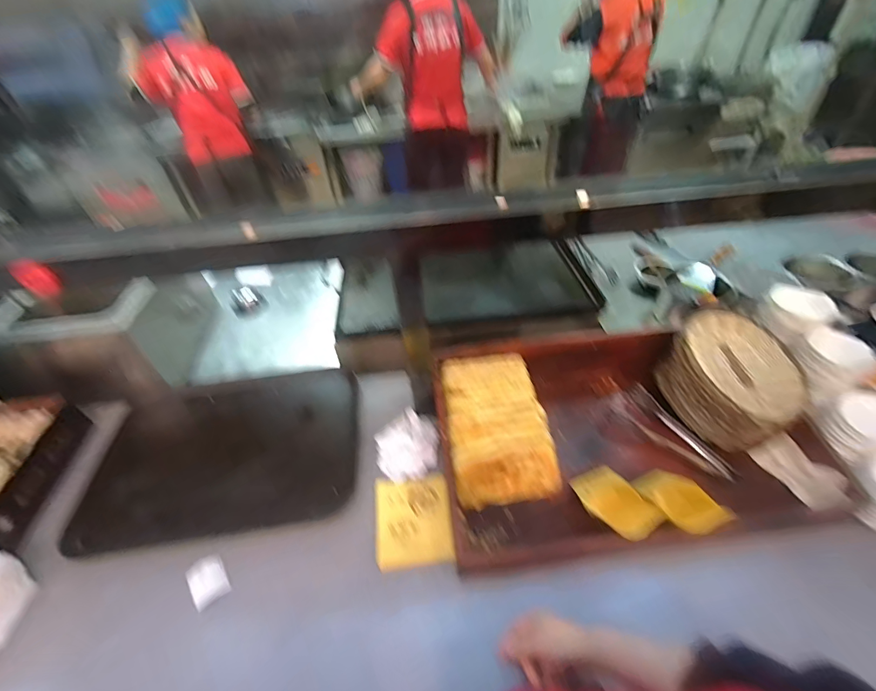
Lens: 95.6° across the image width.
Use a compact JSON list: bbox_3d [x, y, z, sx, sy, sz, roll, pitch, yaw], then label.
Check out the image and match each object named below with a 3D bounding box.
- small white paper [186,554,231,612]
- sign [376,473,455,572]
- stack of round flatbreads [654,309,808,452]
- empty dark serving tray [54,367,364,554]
[{"bbox_3d":[-0.361,0.366,0.621,0.051,0.009,0.068,-32,53,-25],"label":"small white paper"},{"bbox_3d":[-0.042,0.293,0.672,0.122,0.007,0.144,-3,51,-6],"label":"sign"},{"bbox_3d":[0.519,0.064,0.715,0.133,0.141,0.220,-16,45,-12],"label":"stack of round flatbreads"},{"bbox_3d":[-0.410,0.199,0.792,0.493,0.025,0.340,-9,46,-5],"label":"empty dark serving tray"}]

